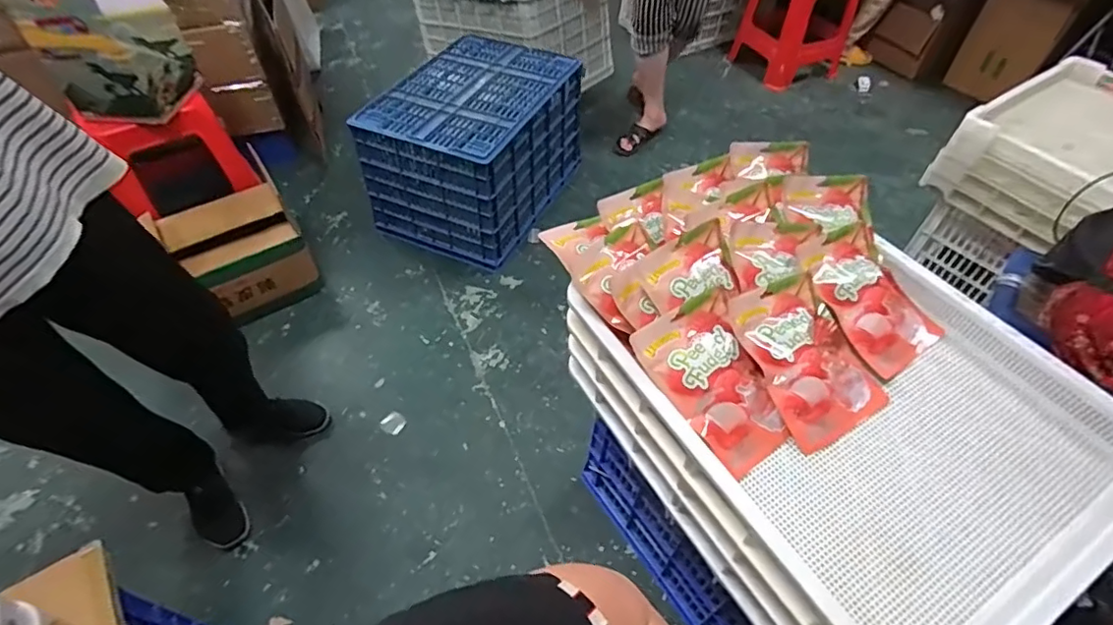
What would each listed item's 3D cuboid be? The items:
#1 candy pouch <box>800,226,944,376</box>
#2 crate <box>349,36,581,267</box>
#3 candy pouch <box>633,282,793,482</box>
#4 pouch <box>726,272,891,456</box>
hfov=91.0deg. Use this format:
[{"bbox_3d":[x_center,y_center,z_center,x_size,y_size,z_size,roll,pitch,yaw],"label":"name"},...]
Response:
[{"bbox_3d":[0.455,-0.026,0.798,0.152,0.025,0.214,-27,75,-23],"label":"candy pouch"},{"bbox_3d":[-0.258,-0.541,1.829,0.451,0.443,0.649,22,53,17],"label":"crate"},{"bbox_3d":[0.211,0.086,0.707,0.136,0.022,0.219,-32,78,-13],"label":"candy pouch"},{"bbox_3d":[0.338,0.057,0.731,0.158,0.028,0.212,-23,76,-20],"label":"pouch"}]

